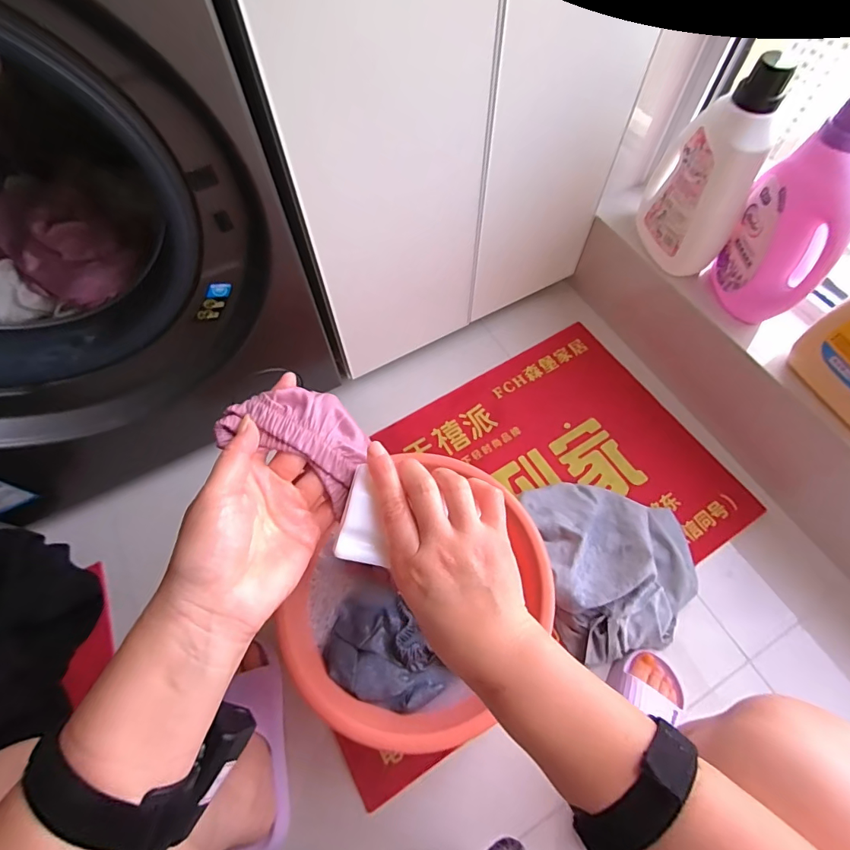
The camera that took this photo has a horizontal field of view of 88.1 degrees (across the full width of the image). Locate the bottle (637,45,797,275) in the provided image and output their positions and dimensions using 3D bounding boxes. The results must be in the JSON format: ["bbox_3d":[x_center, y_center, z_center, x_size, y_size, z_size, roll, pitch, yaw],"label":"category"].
[{"bbox_3d":[0.436,-0.395,0.690,0.090,0.300,0.181,-18,65,-6],"label":"bottle"}]

